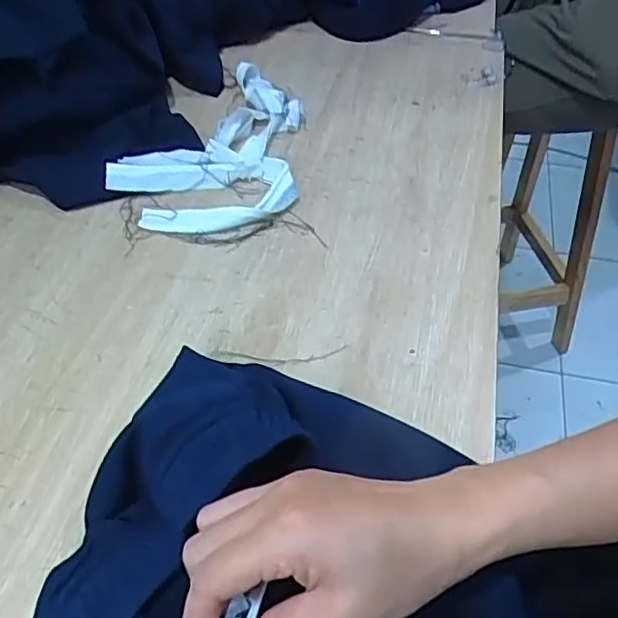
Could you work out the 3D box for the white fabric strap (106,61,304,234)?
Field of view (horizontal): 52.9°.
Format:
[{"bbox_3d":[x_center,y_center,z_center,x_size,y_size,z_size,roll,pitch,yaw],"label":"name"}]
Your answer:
[{"bbox_3d":[-0.068,-0.144,0.577,0.150,0.020,0.217,30,56,20],"label":"white fabric strap"}]

